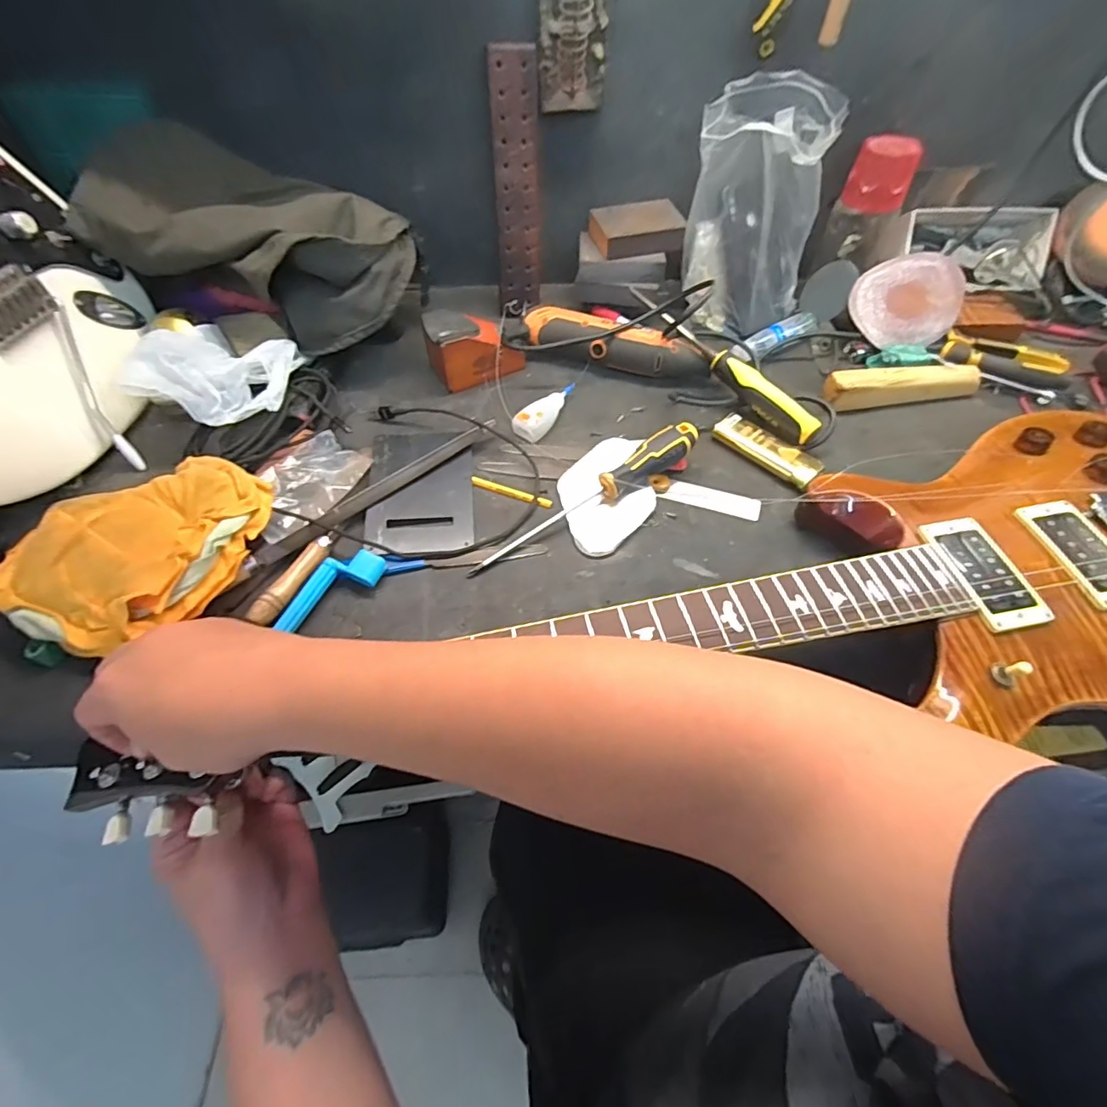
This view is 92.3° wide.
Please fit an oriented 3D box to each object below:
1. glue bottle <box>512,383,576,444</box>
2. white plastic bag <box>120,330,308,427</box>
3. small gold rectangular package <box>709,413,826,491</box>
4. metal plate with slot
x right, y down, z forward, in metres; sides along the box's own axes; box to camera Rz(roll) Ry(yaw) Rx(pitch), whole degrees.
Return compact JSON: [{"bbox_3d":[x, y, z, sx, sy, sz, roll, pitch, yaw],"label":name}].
[{"bbox_3d":[-0.005,-0.155,0.569,0.026,0.020,0.093,31,61,20],"label":"glue bottle"},{"bbox_3d":[-0.330,-0.179,0.522,0.124,0.053,0.114,0,56,1],"label":"white plastic bag"},{"bbox_3d":[0.215,-0.105,0.535,0.040,0.018,0.108,-38,63,-23],"label":"small gold rectangular package"},{"bbox_3d":[-0.127,-0.061,0.512,0.097,0.009,0.144,-2,58,-8],"label":"metal plate with slot"}]

